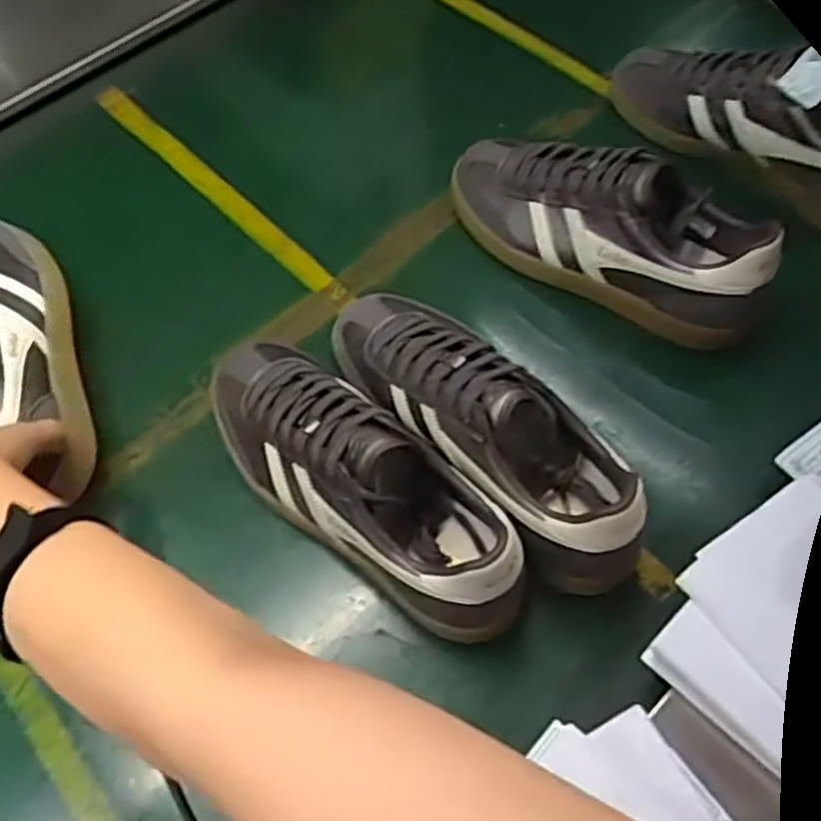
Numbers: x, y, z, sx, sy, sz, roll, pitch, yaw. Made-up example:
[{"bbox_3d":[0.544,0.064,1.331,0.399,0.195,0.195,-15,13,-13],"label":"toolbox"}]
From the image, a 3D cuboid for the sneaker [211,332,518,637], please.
[{"bbox_3d":[-0.039,0.037,0.511,0.261,0.101,0.087,35,68,20],"label":"sneaker"}]

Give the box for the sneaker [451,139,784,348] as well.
[{"bbox_3d":[0.150,-0.147,0.599,0.259,0.090,0.107,25,65,16],"label":"sneaker"}]

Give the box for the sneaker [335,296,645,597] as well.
[{"bbox_3d":[0.047,-0.002,0.521,0.086,0.091,0.270,-37,65,-17],"label":"sneaker"}]

